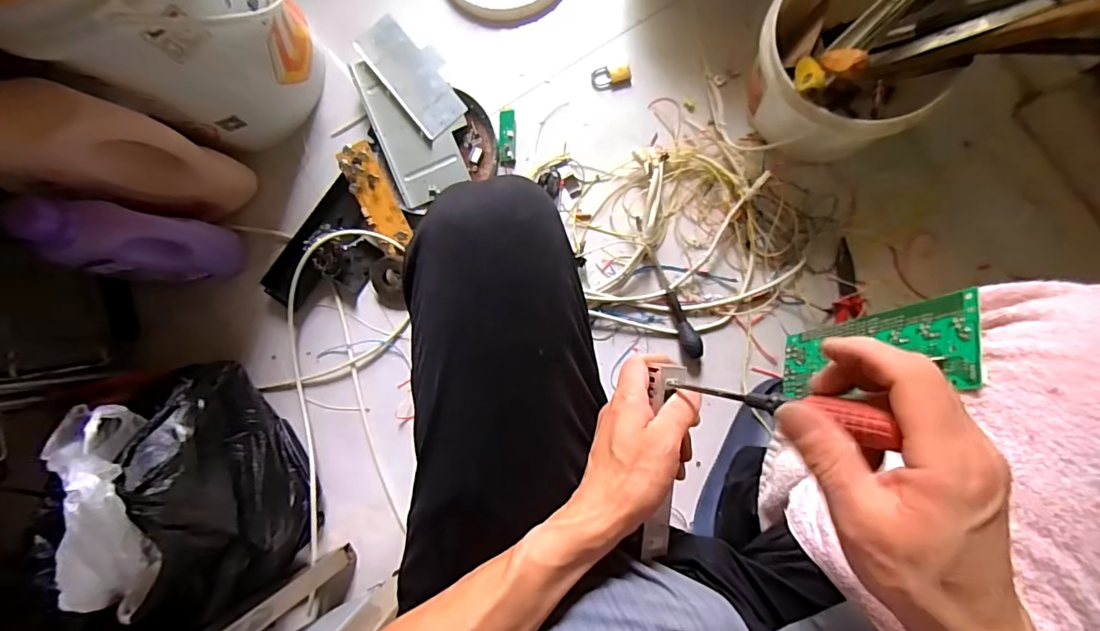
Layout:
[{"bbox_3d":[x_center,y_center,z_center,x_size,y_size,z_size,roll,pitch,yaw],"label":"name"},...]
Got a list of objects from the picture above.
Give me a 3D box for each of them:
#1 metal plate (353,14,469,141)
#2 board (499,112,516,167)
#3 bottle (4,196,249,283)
[{"bbox_3d":[-0.208,-0.367,0.791,0.092,0.014,0.190,-39,91,-1],"label":"metal plate"},{"bbox_3d":[-0.066,-0.273,0.802,0.024,0.010,0.087,-2,86,4],"label":"board"},{"bbox_3d":[-0.548,-0.098,0.704,0.059,0.272,0.087,1,86,25],"label":"bottle"}]

